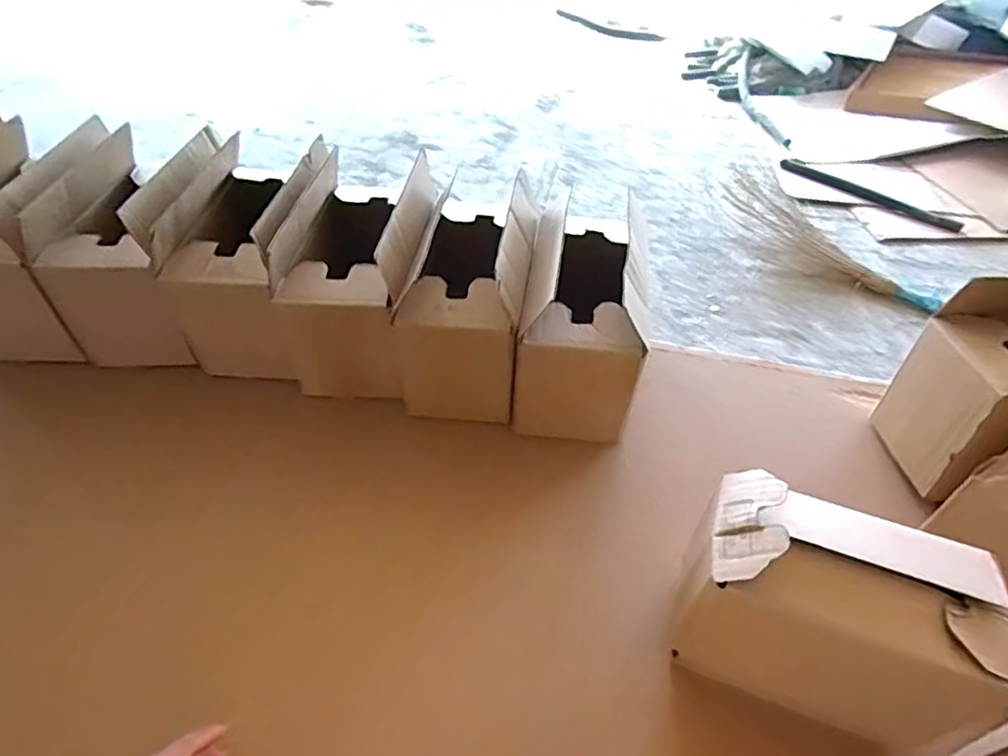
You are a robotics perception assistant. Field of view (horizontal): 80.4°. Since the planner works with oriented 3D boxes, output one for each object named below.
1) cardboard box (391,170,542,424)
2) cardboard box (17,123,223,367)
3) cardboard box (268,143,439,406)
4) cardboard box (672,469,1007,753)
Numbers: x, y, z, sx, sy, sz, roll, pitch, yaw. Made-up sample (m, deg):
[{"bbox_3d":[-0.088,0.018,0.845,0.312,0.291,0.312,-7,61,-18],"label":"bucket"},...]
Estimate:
[{"bbox_3d":[-0.040,-0.097,0.730,0.129,0.210,0.207,8,48,4],"label":"cardboard box"},{"bbox_3d":[-0.446,-0.162,0.767,0.164,0.221,0.212,7,47,3],"label":"cardboard box"},{"bbox_3d":[-0.174,-0.123,0.736,0.136,0.209,0.211,9,48,4],"label":"cardboard box"},{"bbox_3d":[0.242,0.183,0.459,0.209,0.161,0.125,16,49,11],"label":"cardboard box"}]

